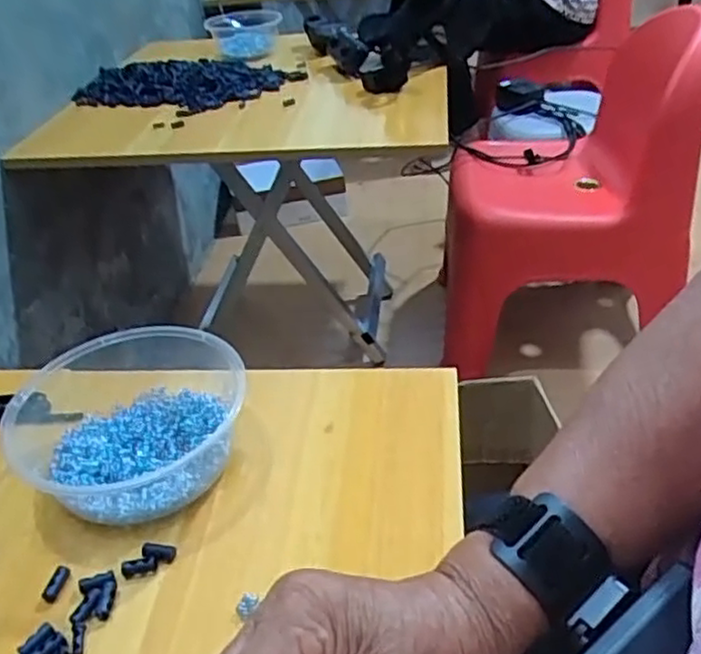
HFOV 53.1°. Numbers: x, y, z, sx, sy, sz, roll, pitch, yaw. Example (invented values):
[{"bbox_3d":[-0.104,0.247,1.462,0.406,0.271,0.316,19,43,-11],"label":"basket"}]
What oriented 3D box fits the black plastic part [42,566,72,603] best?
[{"bbox_3d":[-0.161,0.139,0.385,0.008,0.004,0.022,2,36,10],"label":"black plastic part"}]

